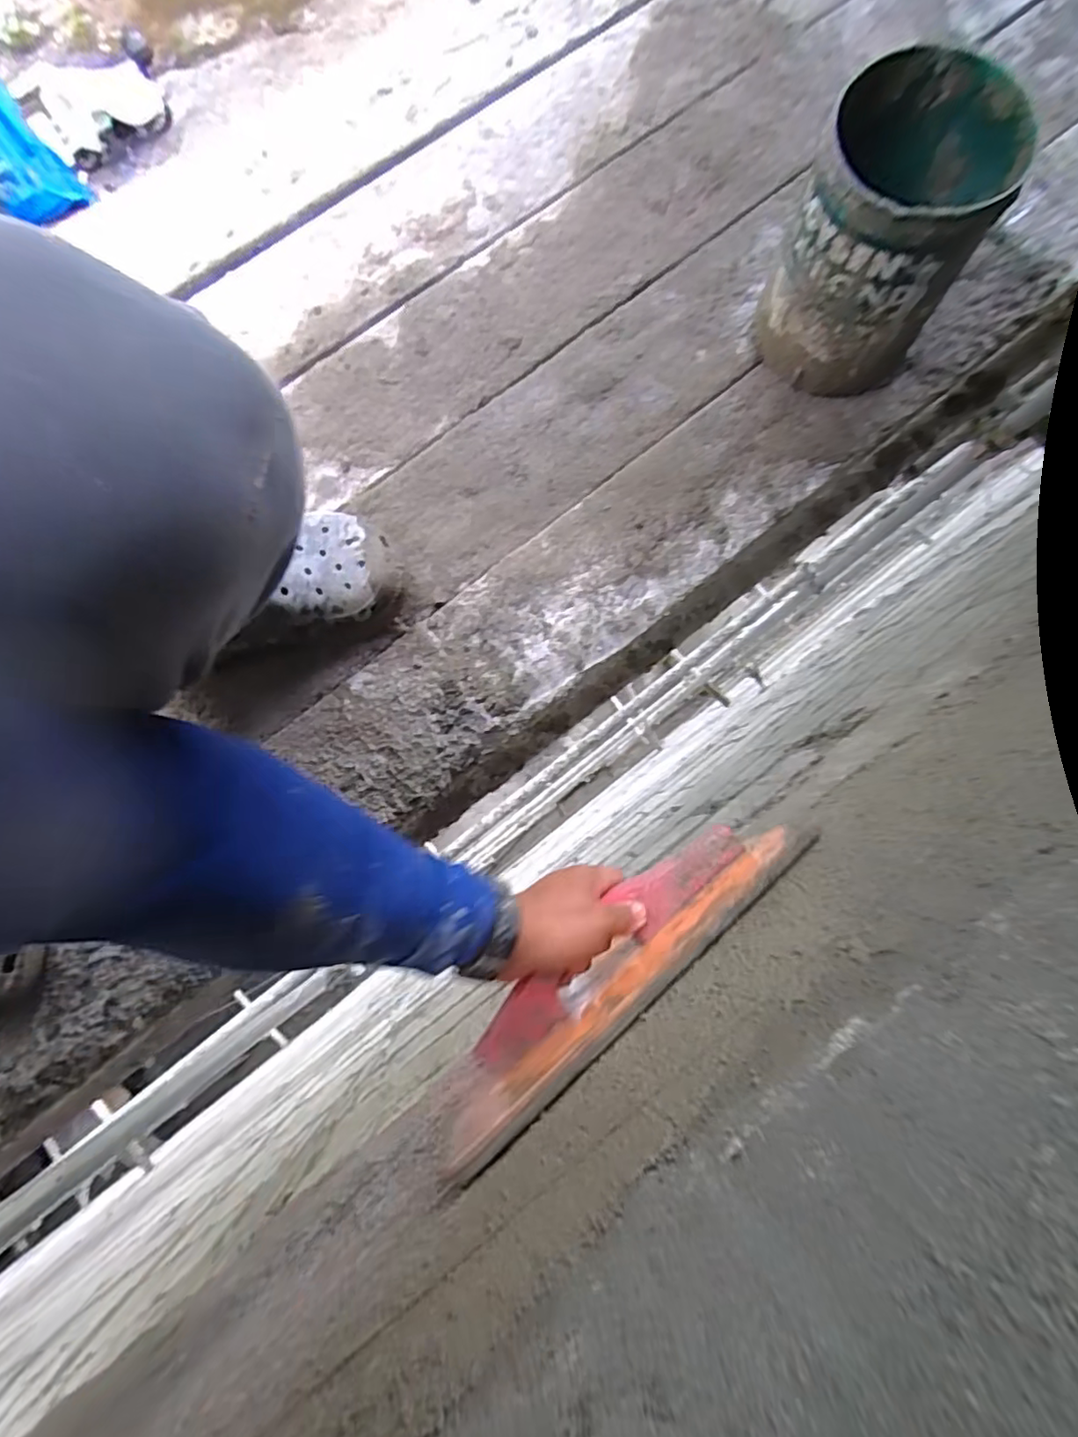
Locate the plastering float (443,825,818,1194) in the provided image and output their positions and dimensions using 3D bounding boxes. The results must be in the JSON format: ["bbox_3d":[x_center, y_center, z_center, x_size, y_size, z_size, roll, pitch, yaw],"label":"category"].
[{"bbox_3d":[0.057,0.178,0.456,0.323,0.105,0.056,-37,81,-21],"label":"plastering float"}]

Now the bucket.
[{"bbox_3d":[0.328,-0.464,0.608,0.160,0.203,0.197,28,83,5],"label":"bucket"}]

